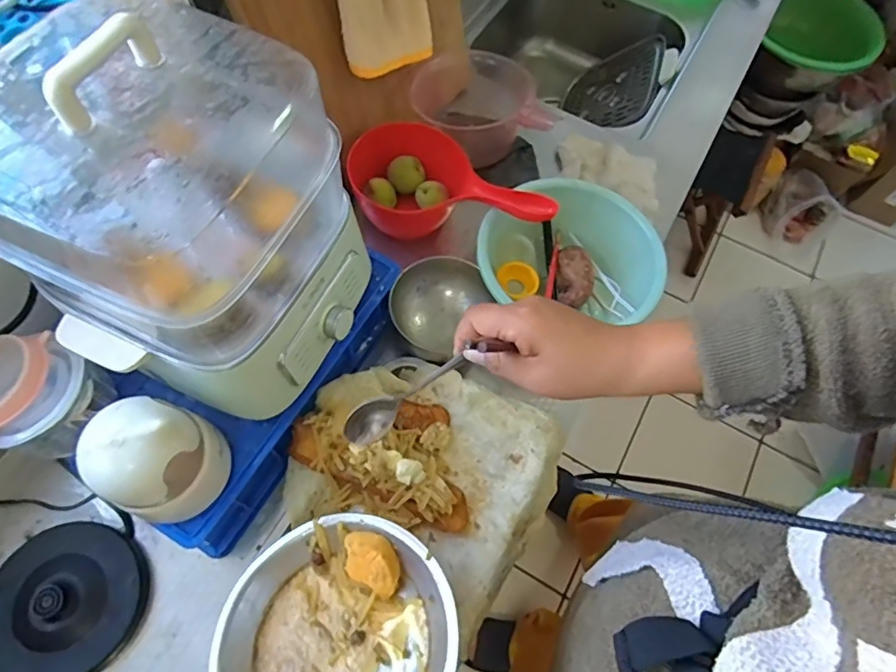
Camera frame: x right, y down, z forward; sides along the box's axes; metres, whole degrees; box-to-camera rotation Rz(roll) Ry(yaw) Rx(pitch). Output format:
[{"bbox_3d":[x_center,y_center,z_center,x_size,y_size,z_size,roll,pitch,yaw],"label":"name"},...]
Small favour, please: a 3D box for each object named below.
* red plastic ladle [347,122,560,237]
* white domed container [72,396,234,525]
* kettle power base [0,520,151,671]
[{"bbox_3d":[0.002,-0.200,0.705,0.263,0.094,0.131,11,63,3],"label":"red plastic ladle"},{"bbox_3d":[-0.246,0.106,0.458,0.080,0.122,0.087,1,62,-2],"label":"white domed container"},{"bbox_3d":[-0.375,0.254,0.514,0.144,0.038,0.137,1,62,-2],"label":"kettle power base"}]

